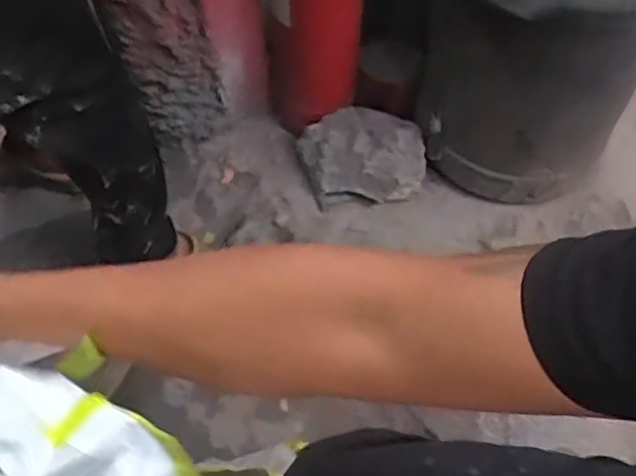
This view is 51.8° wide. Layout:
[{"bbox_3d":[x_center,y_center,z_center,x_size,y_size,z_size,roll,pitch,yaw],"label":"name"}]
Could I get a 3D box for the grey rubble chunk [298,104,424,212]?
[{"bbox_3d":[0.067,-0.125,1.023,0.194,0.096,0.125,-1,57,3],"label":"grey rubble chunk"}]

